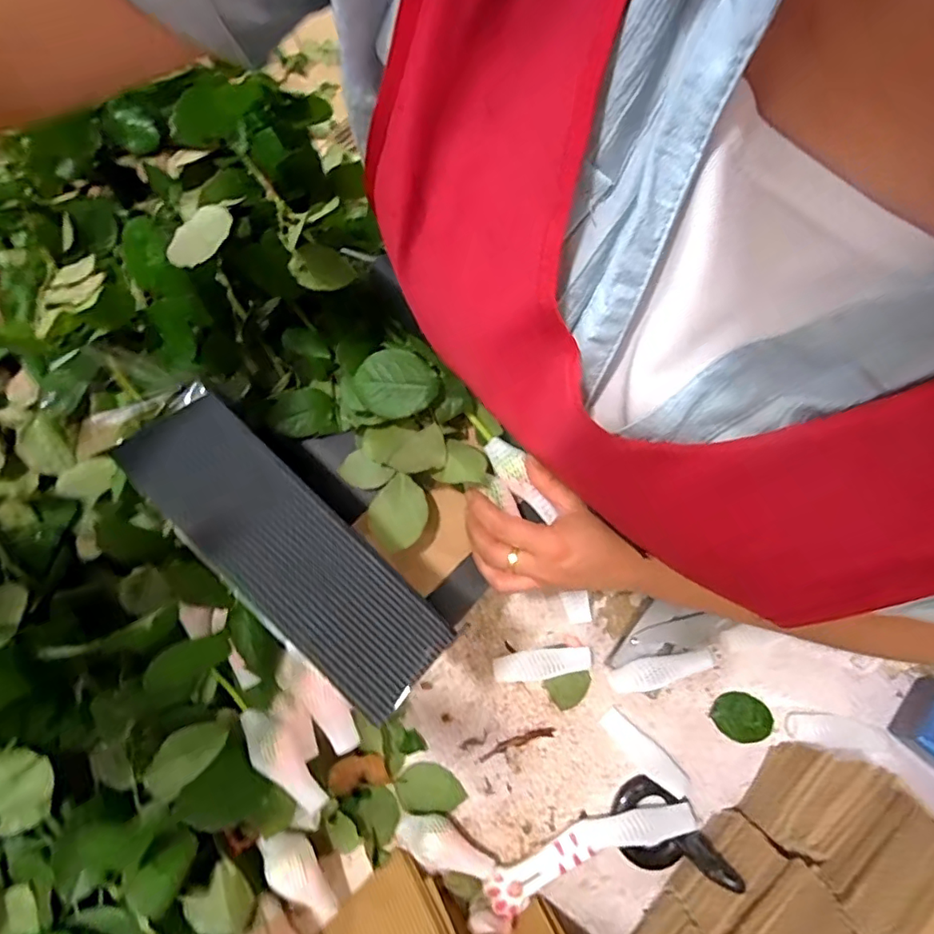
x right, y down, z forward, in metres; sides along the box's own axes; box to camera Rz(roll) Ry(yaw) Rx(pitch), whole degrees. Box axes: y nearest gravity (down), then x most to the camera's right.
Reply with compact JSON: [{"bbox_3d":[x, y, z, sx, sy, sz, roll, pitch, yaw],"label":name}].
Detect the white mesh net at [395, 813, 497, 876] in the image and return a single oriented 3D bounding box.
[{"bbox_3d":[-0.018,0.314,0.454,0.085,0.035,0.037,30,76,-6],"label":"white mesh net"}]

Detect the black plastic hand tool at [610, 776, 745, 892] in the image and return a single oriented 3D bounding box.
[{"bbox_3d":[0.157,0.299,0.437,0.061,0.071,0.071,-32,78,-9],"label":"black plastic hand tool"}]

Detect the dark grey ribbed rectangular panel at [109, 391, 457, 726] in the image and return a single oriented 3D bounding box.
[{"bbox_3d":[-0.102,0.042,0.310,0.207,0.010,0.069,42,56,7],"label":"dark grey ribbed rectangular panel"}]

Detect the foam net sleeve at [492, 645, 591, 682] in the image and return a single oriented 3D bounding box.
[{"bbox_3d":[0.068,0.178,0.496,0.088,0.010,0.026,-8,76,-3],"label":"foam net sleeve"}]

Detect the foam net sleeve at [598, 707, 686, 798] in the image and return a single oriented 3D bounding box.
[{"bbox_3d":[0.154,0.251,0.482,0.086,0.012,0.026,42,78,9],"label":"foam net sleeve"}]

